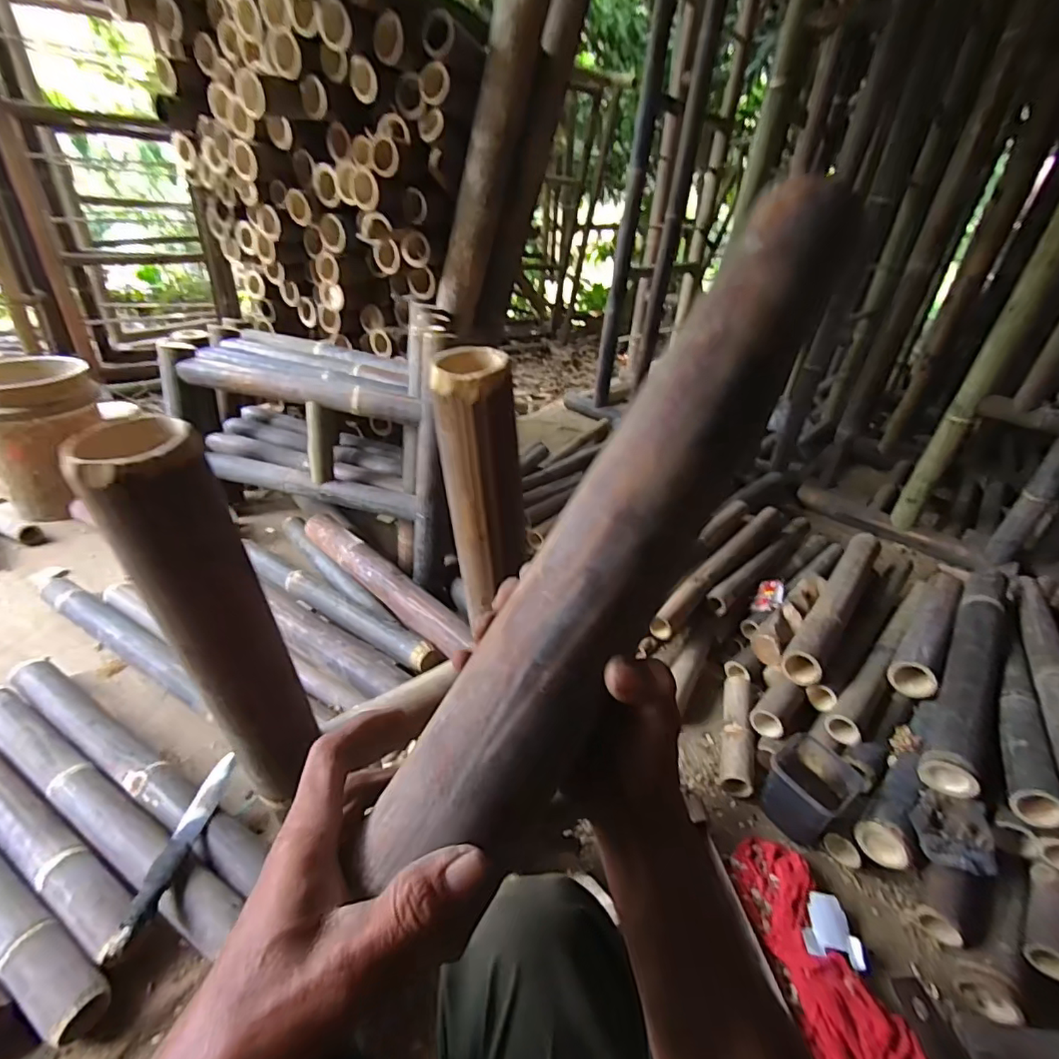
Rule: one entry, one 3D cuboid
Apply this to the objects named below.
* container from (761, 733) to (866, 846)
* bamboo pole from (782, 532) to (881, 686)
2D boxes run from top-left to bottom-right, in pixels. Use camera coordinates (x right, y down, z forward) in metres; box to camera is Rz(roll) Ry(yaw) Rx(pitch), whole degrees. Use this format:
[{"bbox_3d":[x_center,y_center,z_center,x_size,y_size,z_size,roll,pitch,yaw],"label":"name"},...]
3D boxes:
[{"bbox_3d":[0.460,0.426,0.878,0.125,0.100,0.115,-16,40,-30],"label":"container"},{"bbox_3d":[0.691,0.148,1.180,0.073,0.064,0.584,28,39,30],"label":"bamboo pole"}]

